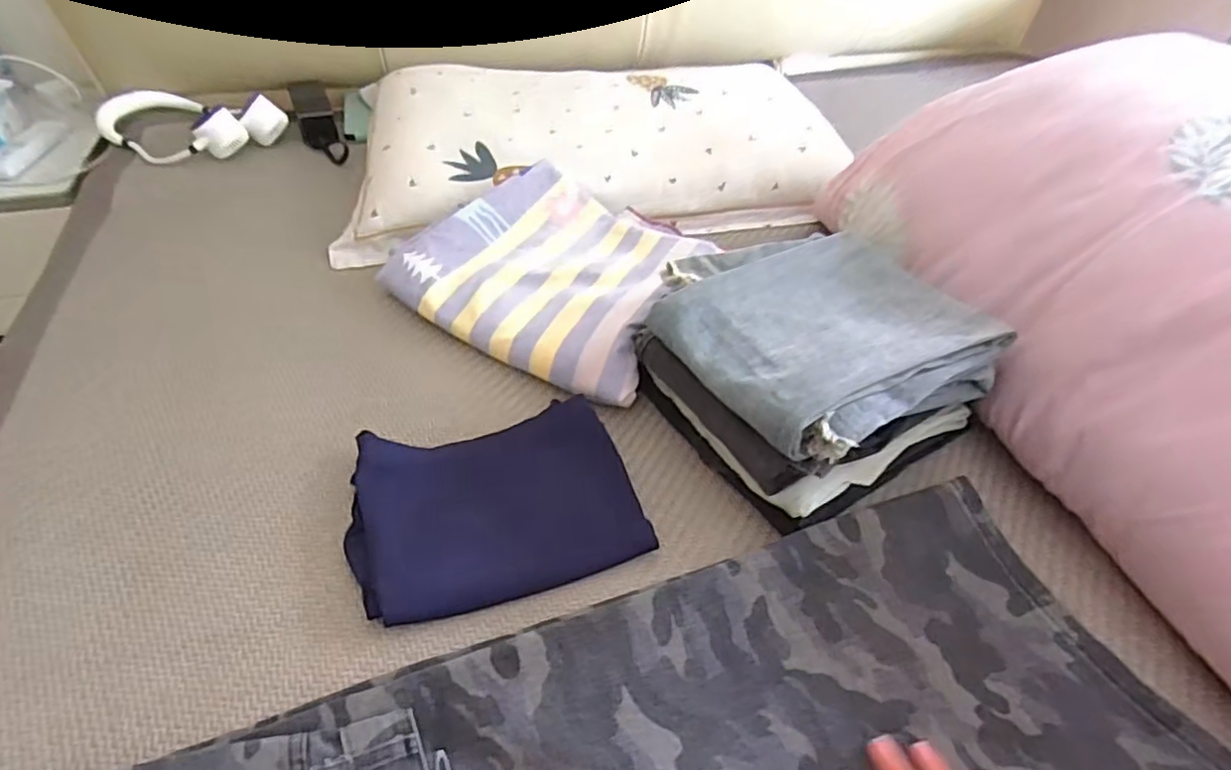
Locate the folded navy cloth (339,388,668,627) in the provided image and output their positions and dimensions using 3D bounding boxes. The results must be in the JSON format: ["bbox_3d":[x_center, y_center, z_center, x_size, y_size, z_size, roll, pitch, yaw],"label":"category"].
[{"bbox_3d":[-0.103,0.090,0.546,0.230,0.069,0.167,-14,48,-17],"label":"folded navy cloth"}]

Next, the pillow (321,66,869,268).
[{"bbox_3d":[-0.031,-0.357,0.964,0.724,0.098,0.418,-8,46,-12],"label":"pillow"}]

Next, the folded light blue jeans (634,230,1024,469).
[{"bbox_3d":[0.184,-0.057,0.590,0.260,0.053,0.246,-22,50,-22],"label":"folded light blue jeans"}]

